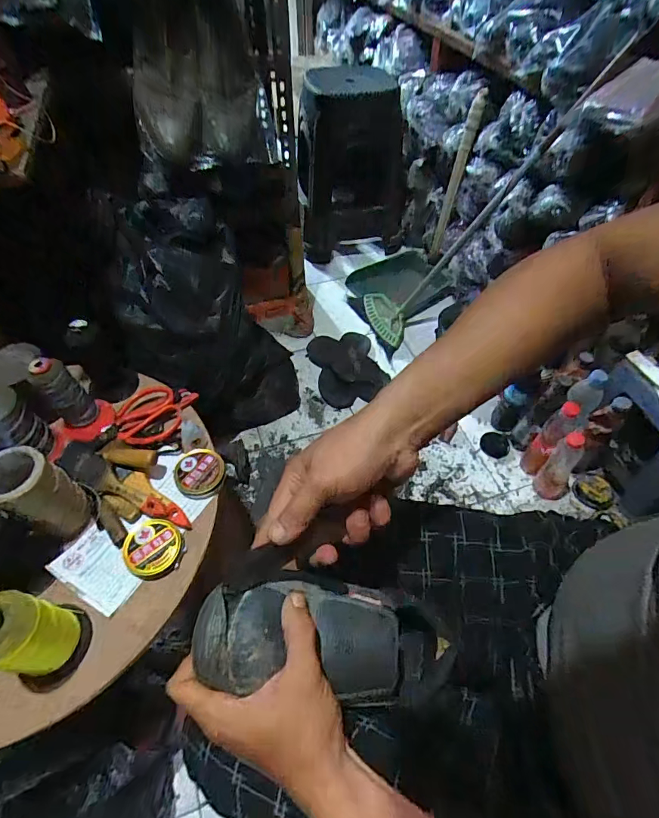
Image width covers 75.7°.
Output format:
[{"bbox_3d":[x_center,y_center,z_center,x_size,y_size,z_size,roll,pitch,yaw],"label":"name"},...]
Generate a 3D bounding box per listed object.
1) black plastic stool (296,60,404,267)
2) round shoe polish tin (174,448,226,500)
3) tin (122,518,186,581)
[{"bbox_3d":[0.078,-0.809,1.418,0.355,0.525,0.363,3,52,2],"label":"black plastic stool"},{"bbox_3d":[-0.186,0.091,0.611,0.070,0.020,0.067,0,52,0],"label":"round shoe polish tin"},{"bbox_3d":[-0.227,0.178,0.547,0.068,0.020,0.076,-23,56,-17],"label":"tin"}]

